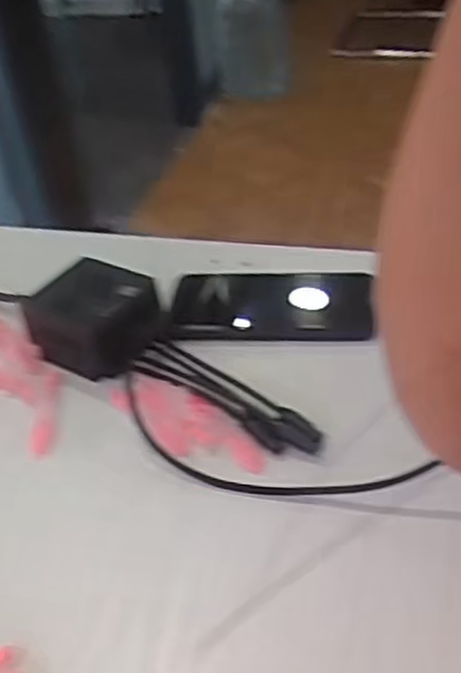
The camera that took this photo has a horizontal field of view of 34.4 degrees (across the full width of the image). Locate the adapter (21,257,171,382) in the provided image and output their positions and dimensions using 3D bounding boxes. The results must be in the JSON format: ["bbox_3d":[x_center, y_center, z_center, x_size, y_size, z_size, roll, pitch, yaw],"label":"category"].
[{"bbox_3d":[-0.096,-0.016,0.543,0.086,0.046,0.075,18,45,28],"label":"adapter"}]

